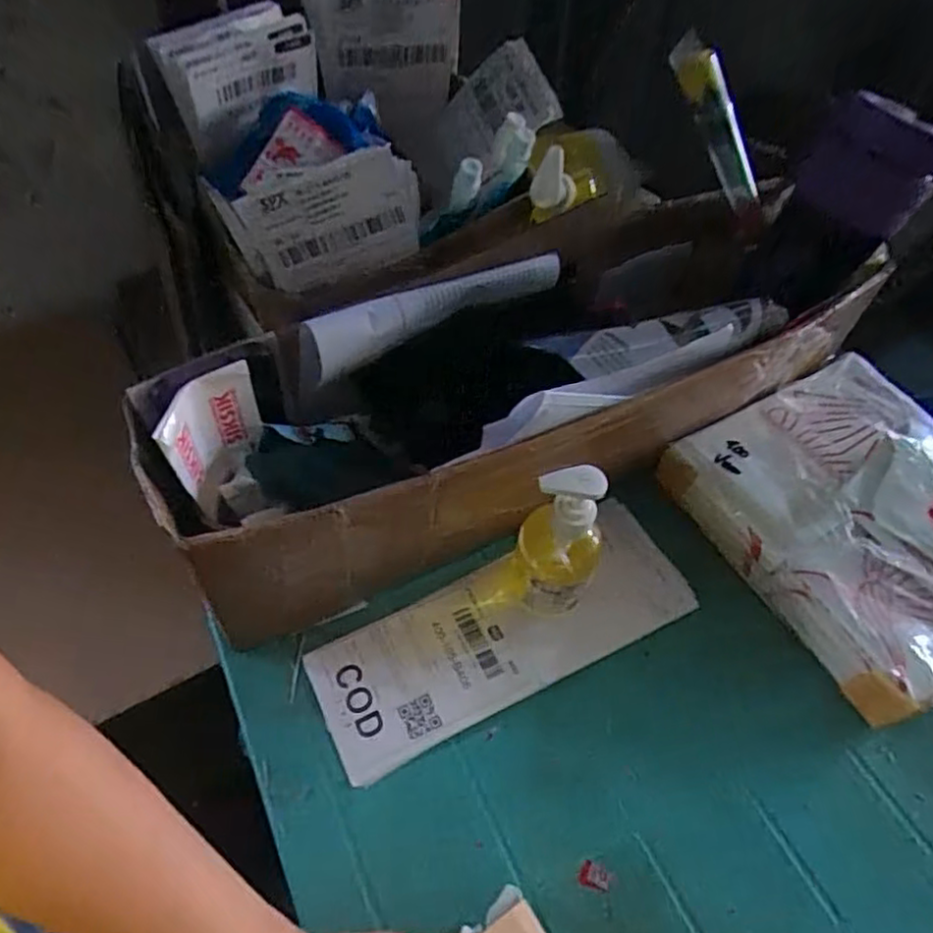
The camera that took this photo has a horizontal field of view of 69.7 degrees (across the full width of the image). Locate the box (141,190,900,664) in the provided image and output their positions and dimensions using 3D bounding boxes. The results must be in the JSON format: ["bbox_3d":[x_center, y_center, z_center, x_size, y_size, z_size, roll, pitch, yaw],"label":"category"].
[{"bbox_3d":[0.059,-0.066,0.561,0.593,0.178,0.180,-24,59,-20],"label":"box"}]

